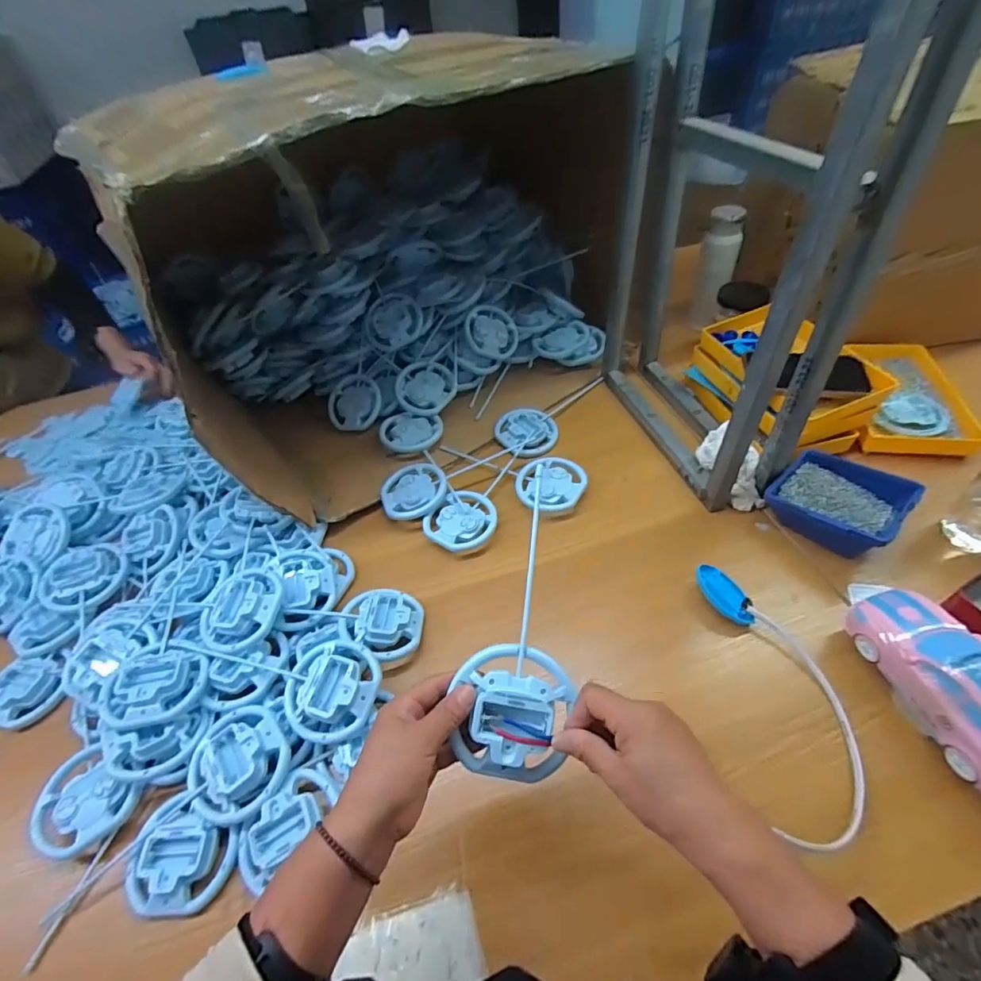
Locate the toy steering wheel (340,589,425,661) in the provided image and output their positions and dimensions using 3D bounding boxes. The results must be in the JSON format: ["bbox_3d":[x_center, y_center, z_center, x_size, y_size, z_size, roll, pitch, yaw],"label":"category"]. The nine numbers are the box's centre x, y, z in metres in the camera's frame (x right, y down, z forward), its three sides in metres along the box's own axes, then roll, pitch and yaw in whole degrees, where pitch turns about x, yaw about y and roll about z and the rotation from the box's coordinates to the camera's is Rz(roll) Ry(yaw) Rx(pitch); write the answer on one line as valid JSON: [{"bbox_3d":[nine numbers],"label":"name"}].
[{"bbox_3d":[-0.131,0.162,0.611,0.104,0.042,0.092,33,60,30],"label":"toy steering wheel"}]

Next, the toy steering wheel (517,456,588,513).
[{"bbox_3d":[0.087,-0.011,0.727,0.092,0.014,0.107,-30,52,-19],"label":"toy steering wheel"}]

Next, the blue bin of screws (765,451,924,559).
[{"bbox_3d":[0.435,0.018,0.624,0.133,0.076,0.133,-36,54,-23],"label":"blue bin of screws"}]

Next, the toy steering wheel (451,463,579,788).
[{"bbox_3d":[0.025,0.105,0.400,0.087,0.027,0.237,4,76,11],"label":"toy steering wheel"}]

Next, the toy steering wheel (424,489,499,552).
[{"bbox_3d":[-0.039,0.045,0.706,0.096,0.029,0.083,-38,55,-24],"label":"toy steering wheel"}]

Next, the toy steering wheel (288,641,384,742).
[{"bbox_3d":[-0.176,0.210,0.531,0.109,0.024,0.098,3,49,10],"label":"toy steering wheel"}]

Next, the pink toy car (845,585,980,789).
[{"bbox_3d":[0.424,0.169,0.459,0.082,0.077,0.224,-13,48,-4],"label":"pink toy car"}]

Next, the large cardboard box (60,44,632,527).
[{"bbox_3d":[-0.166,-0.375,0.802,0.683,0.429,0.526,-28,51,-18],"label":"large cardboard box"}]

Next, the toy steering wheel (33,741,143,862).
[{"bbox_3d":[-0.431,0.328,0.520,0.097,0.019,0.091,-1,53,1],"label":"toy steering wheel"}]

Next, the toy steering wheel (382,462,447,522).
[{"bbox_3d":[-0.117,0.000,0.744,0.095,0.024,0.104,-3,48,4],"label":"toy steering wheel"}]

